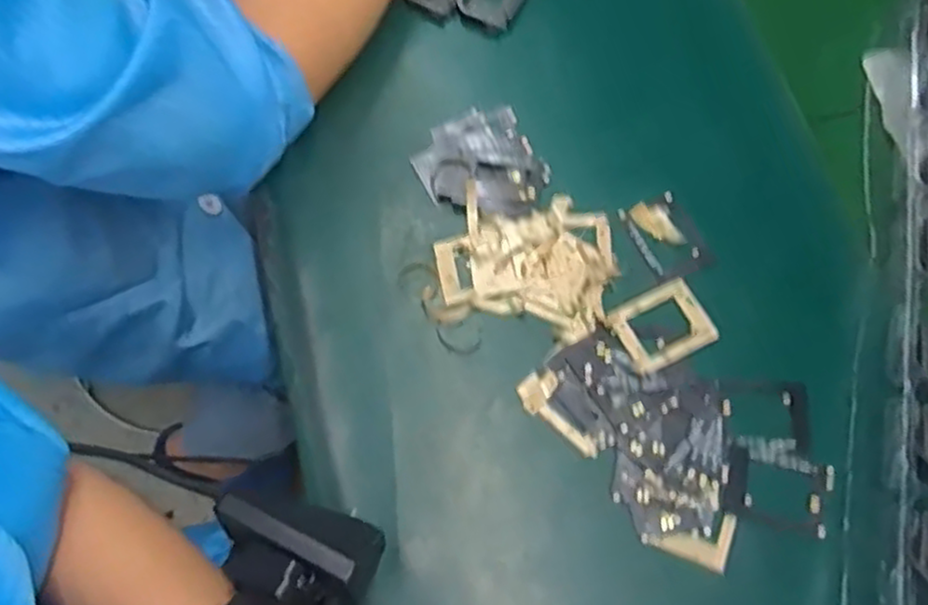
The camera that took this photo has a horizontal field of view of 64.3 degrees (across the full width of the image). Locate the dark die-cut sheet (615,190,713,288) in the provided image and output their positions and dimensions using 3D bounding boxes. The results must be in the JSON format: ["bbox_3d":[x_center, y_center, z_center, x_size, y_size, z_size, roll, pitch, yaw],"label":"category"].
[{"bbox_3d":[0.122,-0.039,0.450,0.040,0.008,0.052,-24,74,-10],"label":"dark die-cut sheet"}]

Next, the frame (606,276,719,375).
[{"bbox_3d":[0.115,0.013,0.425,0.055,0.004,0.042,-24,70,-11],"label":"frame"}]

